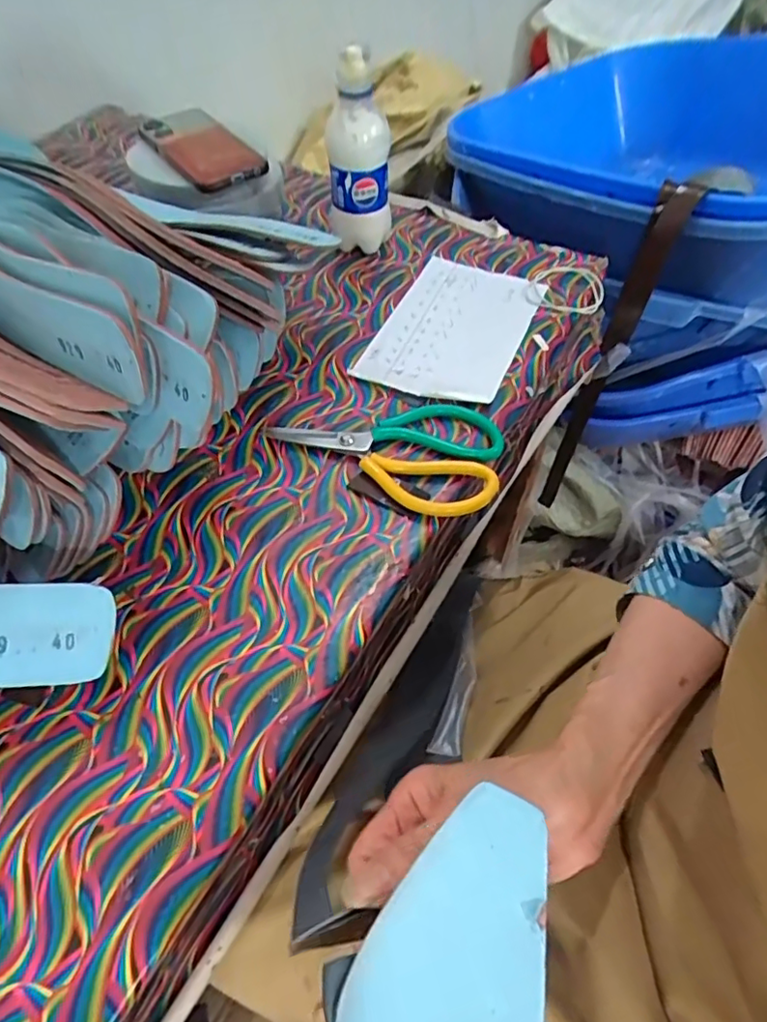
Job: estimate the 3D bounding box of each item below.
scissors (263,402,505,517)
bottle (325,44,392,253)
[{"bbox_3d":[0.013,-0.063,0.462,0.182,0.018,0.111,28,61,17],"label":"scissors"},{"bbox_3d":[-0.023,-0.339,0.552,0.058,0.164,0.052,2,56,2],"label":"bottle"}]

